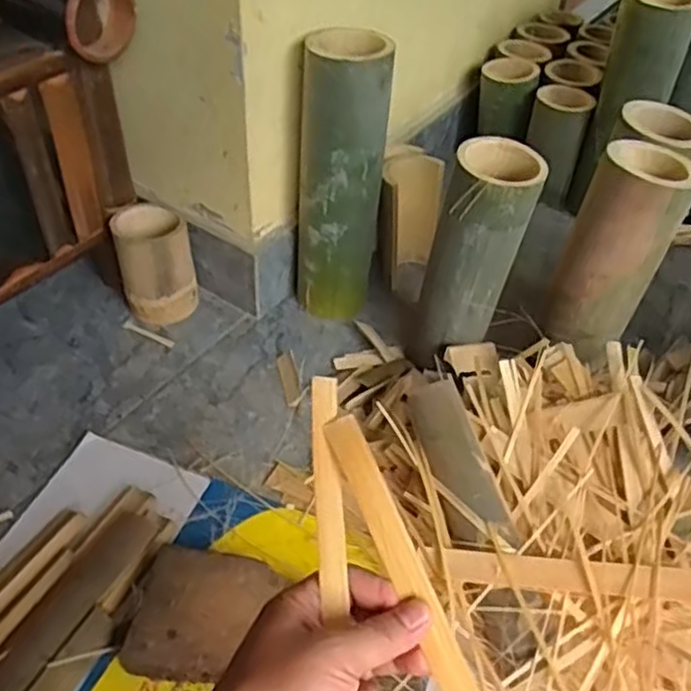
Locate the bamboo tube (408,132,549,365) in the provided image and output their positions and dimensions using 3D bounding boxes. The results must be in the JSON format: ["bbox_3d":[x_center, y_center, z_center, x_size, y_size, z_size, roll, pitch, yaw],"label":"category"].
[{"bbox_3d":[0.131,-0.081,0.737,0.097,0.255,0.075,16,46,12],"label":"bamboo tube"}]

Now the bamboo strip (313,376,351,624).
[{"bbox_3d":[-0.005,0.146,0.378,0.016,0.007,0.270,-2,66,-6],"label":"bamboo strip"}]

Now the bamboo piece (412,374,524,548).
[{"bbox_3d":[0.106,0.108,0.664,0.053,0.027,0.170,-12,60,-15],"label":"bamboo piece"}]

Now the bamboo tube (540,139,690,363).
[{"bbox_3d":[0.280,-0.095,0.724,0.095,0.201,0.092,28,49,23],"label":"bamboo tube"}]

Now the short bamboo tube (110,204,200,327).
[{"bbox_3d":[-0.230,-0.095,0.856,0.084,0.125,0.081,-14,47,-17],"label":"short bamboo tube"}]

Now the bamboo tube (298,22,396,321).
[{"bbox_3d":[-0.006,-0.182,0.810,0.095,0.316,0.091,2,44,-2],"label":"bamboo tube"}]

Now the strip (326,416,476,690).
[{"bbox_3d":[0.039,0.135,0.382,0.023,0.007,0.211,-21,69,-9],"label":"strip"}]

